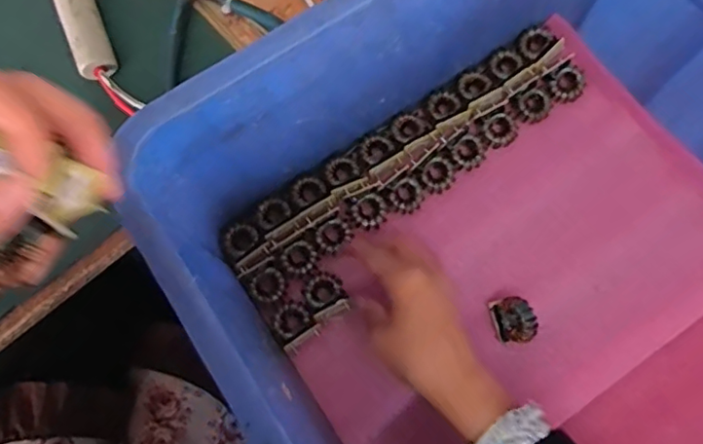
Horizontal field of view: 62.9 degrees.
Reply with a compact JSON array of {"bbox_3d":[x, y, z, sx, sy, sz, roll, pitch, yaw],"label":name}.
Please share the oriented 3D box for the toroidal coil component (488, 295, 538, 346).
[{"bbox_3d":[0.132,0.080,0.468,0.025,0.036,0.036,-16,77,-4],"label":"toroidal coil component"}]

